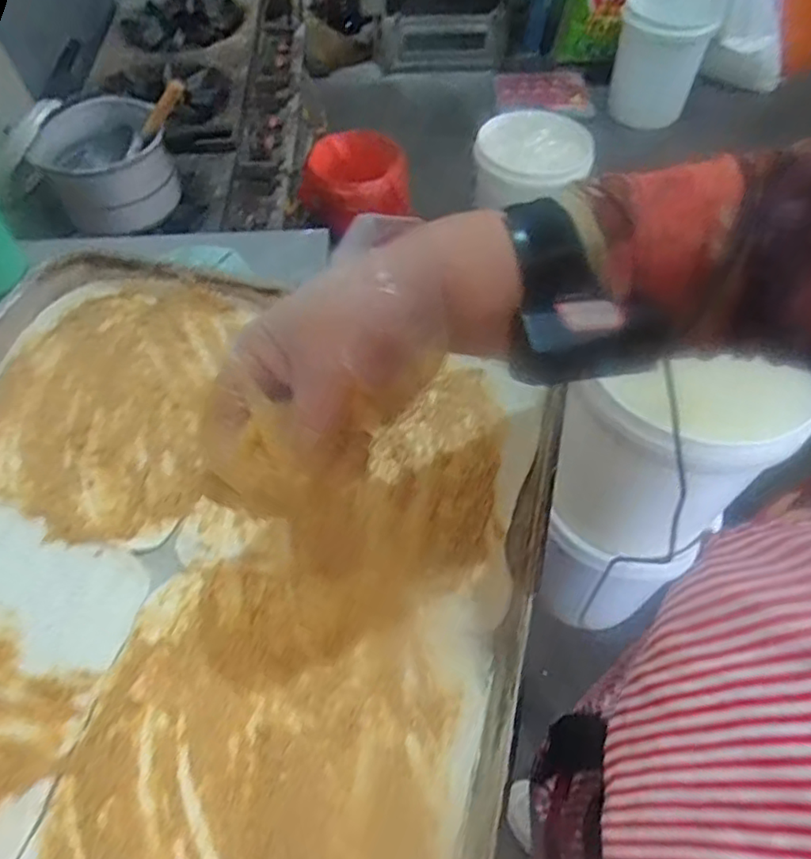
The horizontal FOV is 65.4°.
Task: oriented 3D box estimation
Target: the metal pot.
[{"bbox_3d":[-0.656,-0.579,1.387,0.268,0.170,0.280,-1,54,1],"label":"metal pot"}]

